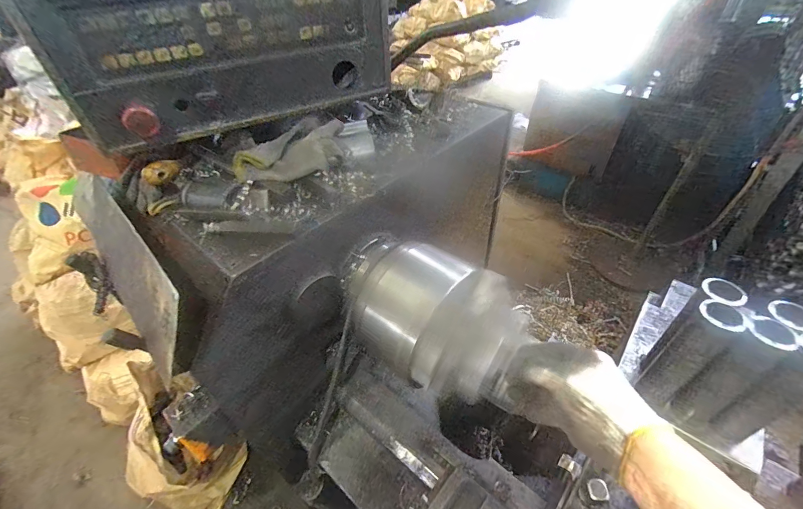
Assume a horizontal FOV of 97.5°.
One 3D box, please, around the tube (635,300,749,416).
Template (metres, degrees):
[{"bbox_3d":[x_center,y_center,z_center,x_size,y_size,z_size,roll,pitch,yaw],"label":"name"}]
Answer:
[{"bbox_3d":[0.377,0.138,0.472,0.046,0.181,0.051,-31,48,-27],"label":"tube"}]

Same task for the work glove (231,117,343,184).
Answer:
[{"bbox_3d":[-0.172,-0.163,0.559,0.183,0.050,0.077,-21,44,-19],"label":"work glove"}]

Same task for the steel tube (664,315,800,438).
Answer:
[{"bbox_3d":[0.415,0.166,0.457,0.042,0.213,0.045,-27,46,-24],"label":"steel tube"}]

